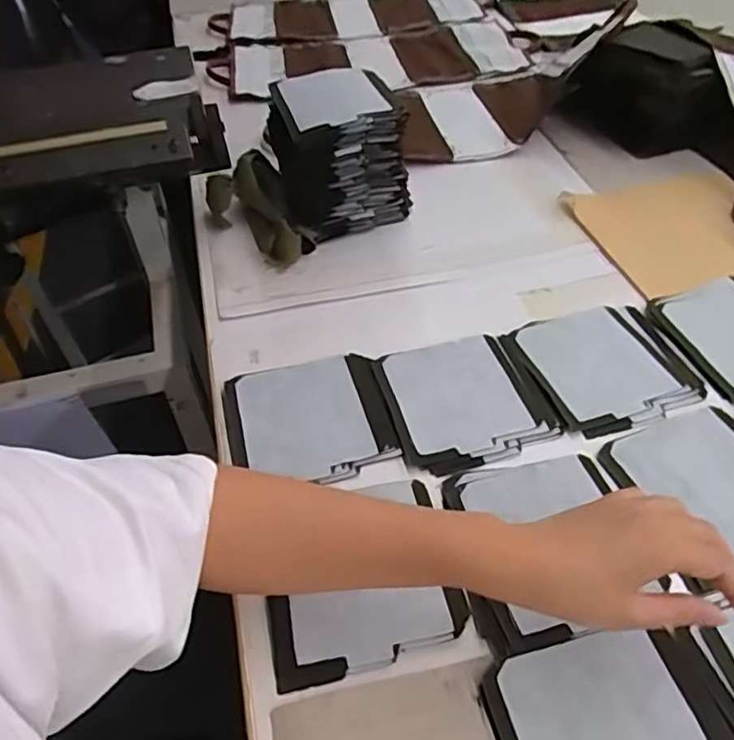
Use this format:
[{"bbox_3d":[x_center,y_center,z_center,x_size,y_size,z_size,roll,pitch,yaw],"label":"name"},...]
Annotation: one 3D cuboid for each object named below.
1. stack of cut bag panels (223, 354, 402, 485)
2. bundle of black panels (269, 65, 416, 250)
[{"bbox_3d":[-0.054,0.042,0.571,0.142,0.010,0.135,-12,45,-6],"label":"stack of cut bag panels"},{"bbox_3d":[-0.033,-0.252,0.761,0.148,0.164,0.136,-16,46,-10],"label":"bundle of black panels"}]

